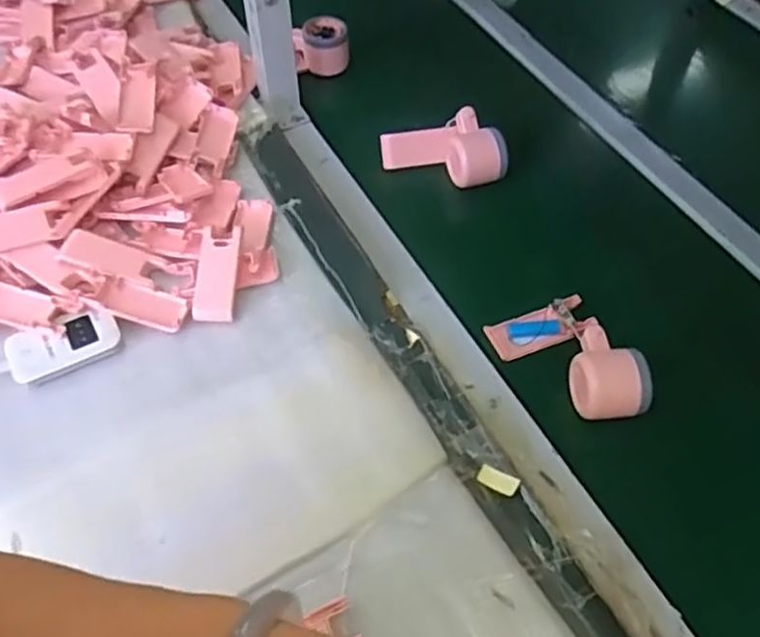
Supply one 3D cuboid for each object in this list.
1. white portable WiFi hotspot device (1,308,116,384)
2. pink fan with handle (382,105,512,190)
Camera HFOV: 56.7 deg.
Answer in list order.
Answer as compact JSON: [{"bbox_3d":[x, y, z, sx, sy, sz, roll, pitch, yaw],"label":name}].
[{"bbox_3d":[-0.290,0.026,0.645,0.096,0.014,0.049,-18,56,-13],"label":"white portable WiFi hotspot device"},{"bbox_3d":[0.071,-0.185,0.783,0.132,0.059,0.062,-6,55,-5],"label":"pink fan with handle"}]

